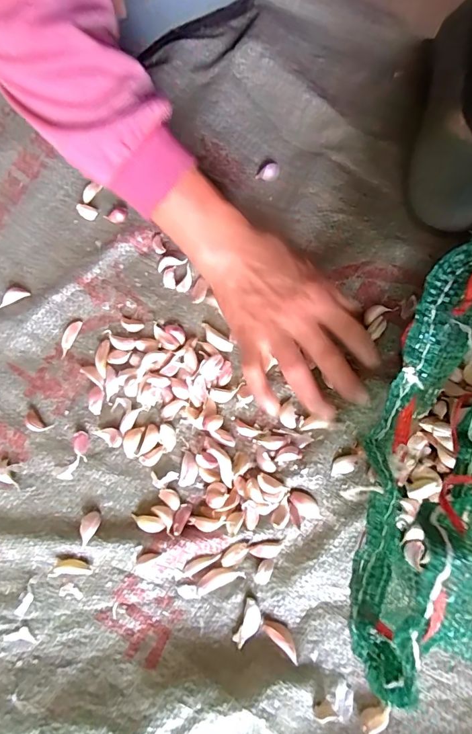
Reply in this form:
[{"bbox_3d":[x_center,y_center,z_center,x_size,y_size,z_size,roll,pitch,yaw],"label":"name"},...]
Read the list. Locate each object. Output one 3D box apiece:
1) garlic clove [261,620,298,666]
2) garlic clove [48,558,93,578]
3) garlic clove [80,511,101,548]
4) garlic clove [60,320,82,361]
[{"bbox_3d":[0.035,0.204,0.317,0.013,0.008,0.035,-43,82,-8],"label":"garlic clove"},{"bbox_3d":[-0.128,0.156,0.327,0.030,0.009,0.012,5,78,-12],"label":"garlic clove"},{"bbox_3d":[-0.116,0.127,0.333,0.014,0.012,0.024,20,79,4],"label":"garlic clove"},{"bbox_3d":[-0.147,-0.026,0.368,0.012,0.006,0.035,24,79,5],"label":"garlic clove"}]

